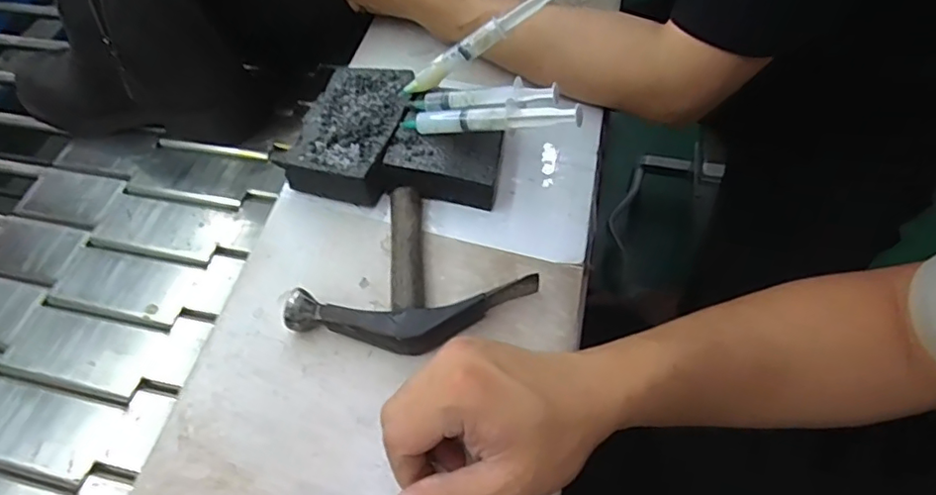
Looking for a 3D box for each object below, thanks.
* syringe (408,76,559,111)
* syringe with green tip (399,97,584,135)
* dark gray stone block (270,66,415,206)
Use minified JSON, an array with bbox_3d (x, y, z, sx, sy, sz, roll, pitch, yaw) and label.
[{"bbox_3d":[0.007,-0.115,0.448,0.123,0.012,0.024,2,53,25],"label":"syringe"},{"bbox_3d":[0.013,-0.097,0.434,0.149,0.015,0.016,4,53,29],"label":"syringe with green tip"},{"bbox_3d":[-0.096,-0.098,0.489,0.083,0.037,0.131,11,56,9],"label":"dark gray stone block"}]

